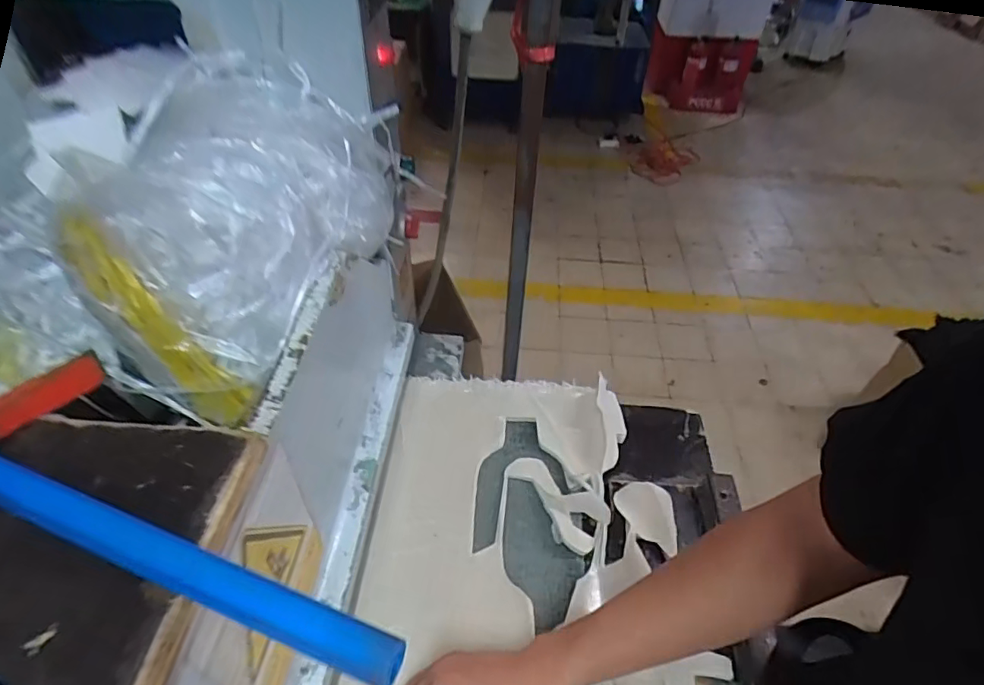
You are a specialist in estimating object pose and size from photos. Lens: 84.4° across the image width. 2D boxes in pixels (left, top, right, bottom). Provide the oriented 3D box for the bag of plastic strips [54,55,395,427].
[{"bbox_3d":[-0.199,-0.100,0.437,0.148,0.156,0.266,8,47,13],"label":"bag of plastic strips"}]

